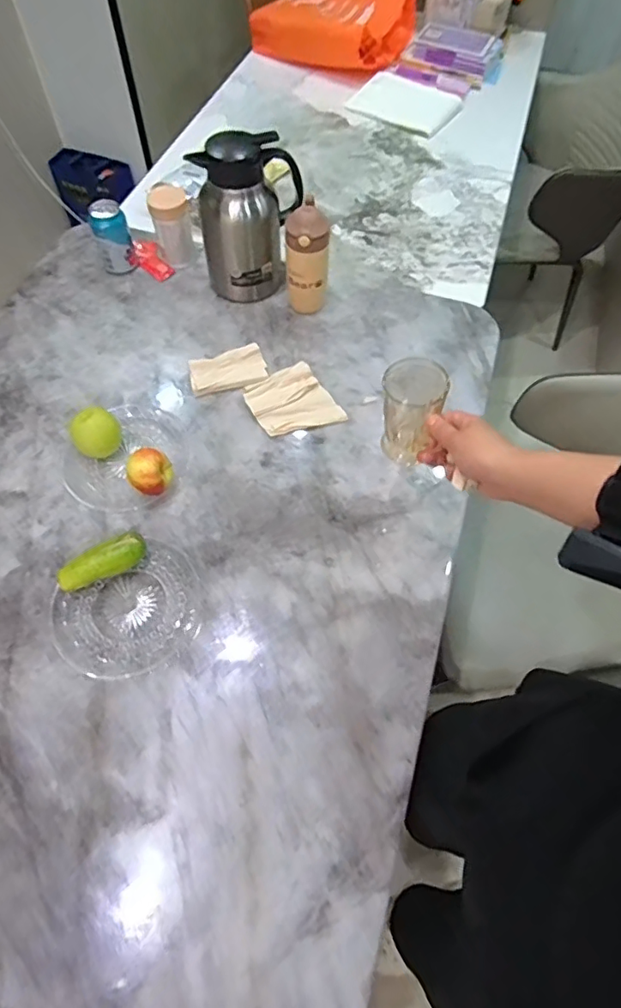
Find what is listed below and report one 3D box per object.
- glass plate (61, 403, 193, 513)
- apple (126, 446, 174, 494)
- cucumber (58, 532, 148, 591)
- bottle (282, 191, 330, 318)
[{"bbox_3d":[-0.278,-0.078,0.832,0.174,0.029,0.195,23,62,12],"label":"glass plate"},{"bbox_3d":[-0.232,-0.042,0.795,0.063,0.072,0.067,-20,62,-12],"label":"apple"},{"bbox_3d":[-0.279,0.080,0.734,0.119,0.052,0.050,-24,63,-14],"label":"cucumber"},{"bbox_3d":[-0.007,-0.422,0.956,0.074,0.186,0.067,-3,60,-2],"label":"bottle"}]

